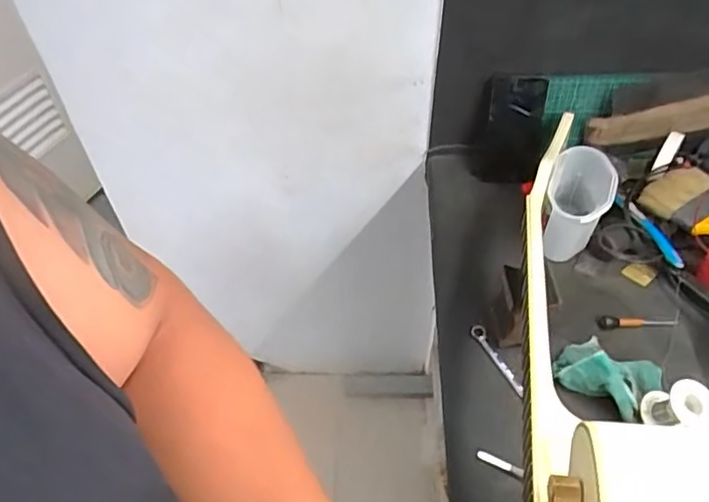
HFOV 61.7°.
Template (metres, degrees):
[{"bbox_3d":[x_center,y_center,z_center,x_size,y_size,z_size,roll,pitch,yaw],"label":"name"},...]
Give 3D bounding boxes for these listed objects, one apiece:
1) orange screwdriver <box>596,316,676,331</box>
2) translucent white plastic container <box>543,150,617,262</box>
[{"bbox_3d":[0.361,0.092,0.760,0.097,0.018,0.015,0,49,3],"label":"orange screwdriver"},{"bbox_3d":[0.307,-0.062,0.823,0.082,0.097,0.141,19,52,18],"label":"translucent white plastic container"}]

